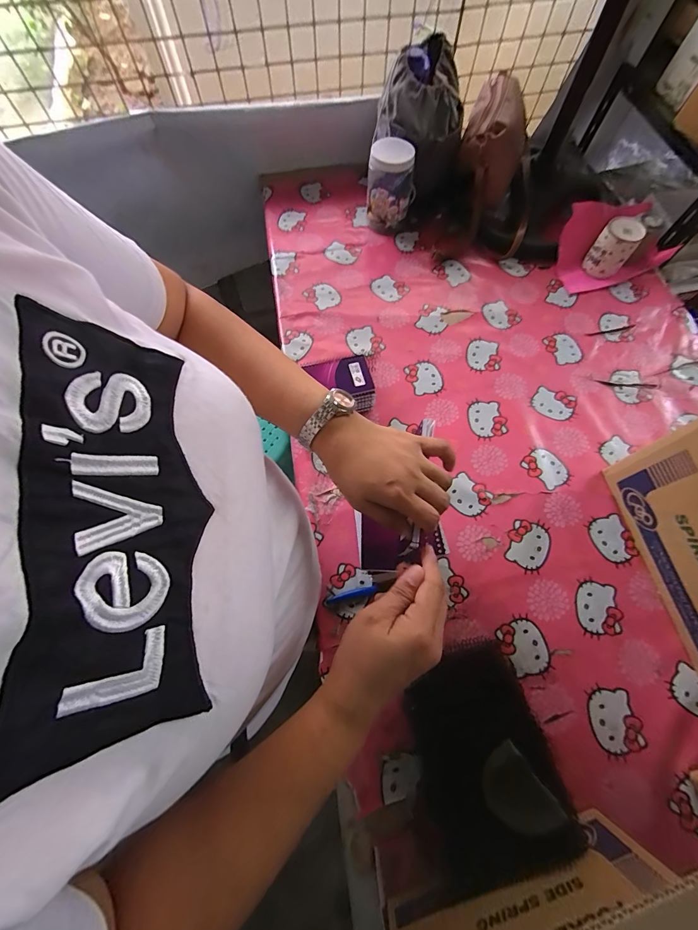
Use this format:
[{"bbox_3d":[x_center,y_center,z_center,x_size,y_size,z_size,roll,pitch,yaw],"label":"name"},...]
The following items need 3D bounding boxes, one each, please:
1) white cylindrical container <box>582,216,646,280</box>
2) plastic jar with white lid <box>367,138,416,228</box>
[{"bbox_3d":[0.598,-0.490,0.801,0.079,0.103,0.078,0,69,0],"label":"white cylindrical container"},{"bbox_3d":[0.100,-0.659,0.842,0.109,0.154,0.094,7,69,3],"label":"plastic jar with white lid"}]

